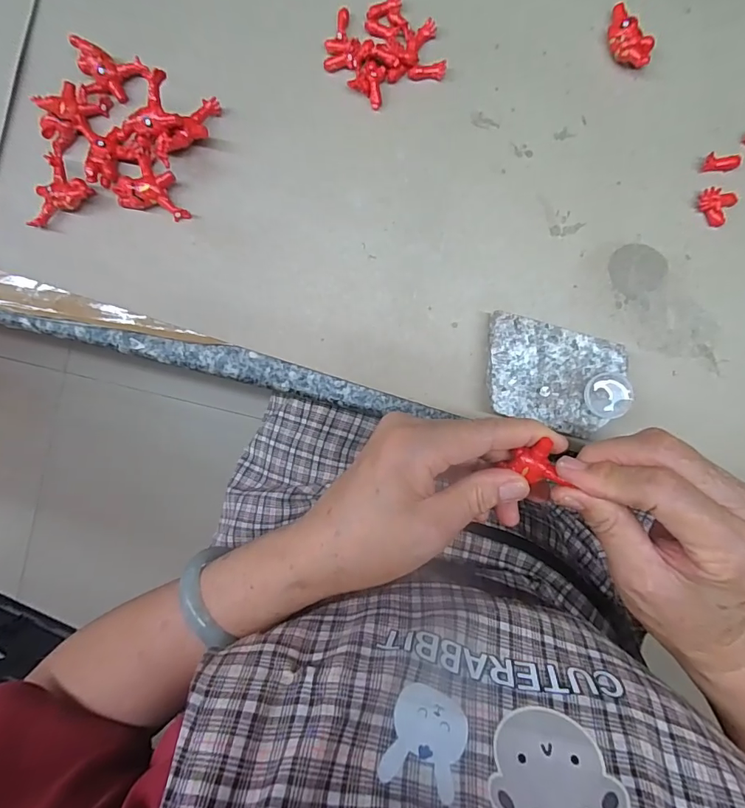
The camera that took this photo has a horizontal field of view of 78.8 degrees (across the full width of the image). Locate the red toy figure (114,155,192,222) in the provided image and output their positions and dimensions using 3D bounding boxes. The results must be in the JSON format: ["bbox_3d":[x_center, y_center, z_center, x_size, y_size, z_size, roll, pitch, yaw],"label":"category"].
[{"bbox_3d":[-0.142,-0.139,0.297,0.045,0.015,0.033,30,93,3],"label":"red toy figure"}]

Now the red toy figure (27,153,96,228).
[{"bbox_3d":[-0.213,-0.136,0.302,0.036,0.017,0.045,42,94,2],"label":"red toy figure"}]

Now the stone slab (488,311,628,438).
[{"bbox_3d":[0.106,-0.017,0.282,0.080,0.018,0.058,17,92,3],"label":"stone slab"}]

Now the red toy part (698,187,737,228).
[{"bbox_3d":[0.209,-0.122,0.277,0.021,0.009,0.020,0,91,4],"label":"red toy part"}]

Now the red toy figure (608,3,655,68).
[{"bbox_3d":[0.155,-0.224,0.277,0.018,0.012,0.040,-24,90,4],"label":"red toy figure"}]

